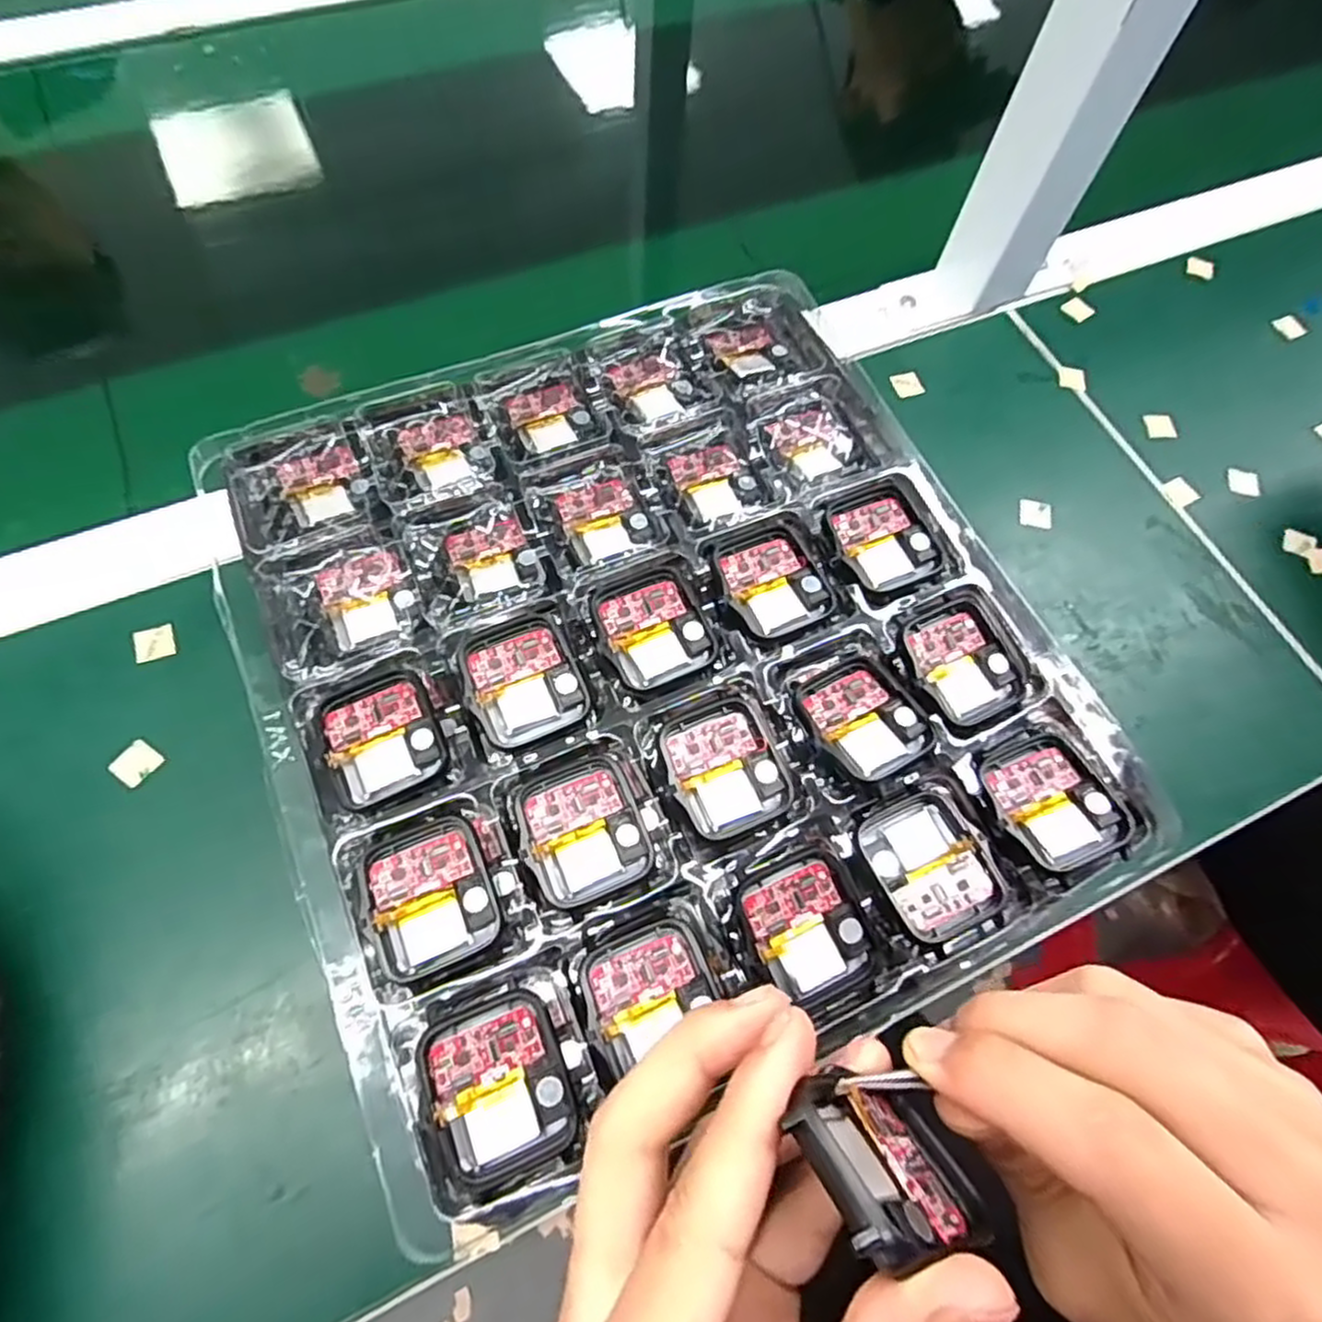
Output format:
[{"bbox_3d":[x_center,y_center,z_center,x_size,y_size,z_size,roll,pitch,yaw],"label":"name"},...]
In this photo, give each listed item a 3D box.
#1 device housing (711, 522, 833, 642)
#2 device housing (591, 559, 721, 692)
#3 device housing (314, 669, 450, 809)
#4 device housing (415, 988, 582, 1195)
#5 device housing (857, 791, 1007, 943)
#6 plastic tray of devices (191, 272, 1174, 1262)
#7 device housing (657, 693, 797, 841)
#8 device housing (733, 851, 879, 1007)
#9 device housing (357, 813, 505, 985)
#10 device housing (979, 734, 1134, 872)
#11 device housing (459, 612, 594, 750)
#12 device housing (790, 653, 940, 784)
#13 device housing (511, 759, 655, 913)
[{"bbox_3d":[0.041,-0.030,0.272,0.037,0.010,0.043,-23,70,-13],"label":"device housing"},{"bbox_3d":[-0.003,-0.011,0.262,0.037,0.014,0.041,-19,69,-11],"label":"device housing"},{"bbox_3d":[-0.093,0.024,0.241,0.037,0.006,0.041,-22,70,-13],"label":"device housing"},{"bbox_3d":[-0.044,0.119,0.202,0.037,0.009,0.043,-21,70,-12],"label":"device housing"},{"bbox_3d":[0.087,0.066,0.234,0.035,0.008,0.043,-22,70,-13],"label":"device housing"},{"bbox_3d":[-0.004,-0.010,0.264,0.261,0.019,0.281,-22,70,-12],"label":"plastic tray of devices"},{"bbox_3d":[0.021,0.036,0.242,0.036,0.011,0.041,-21,69,-12],"label":"device housing"},{"bbox_3d":[0.045,0.081,0.222,0.034,0.008,0.040,-21,69,-12],"label":"device housing"},{"bbox_3d":[-0.071,0.071,0.221,0.037,0.004,0.043,-22,70,-12],"label":"device housing"},{"bbox_3d":[0.130,0.046,0.239,0.038,0.007,0.042,-19,69,-11],"label":"device housing"},{"bbox_3d":[-0.047,0.006,0.250,0.037,0.010,0.041,-20,69,-12],"label":"device housing"},{"bbox_3d":[0.068,0.020,0.247,0.037,0.011,0.043,-28,71,-15],"label":"device housing"},{"bbox_3d":[-0.025,0.055,0.233,0.036,0.008,0.042,-21,69,-12],"label":"device housing"}]

